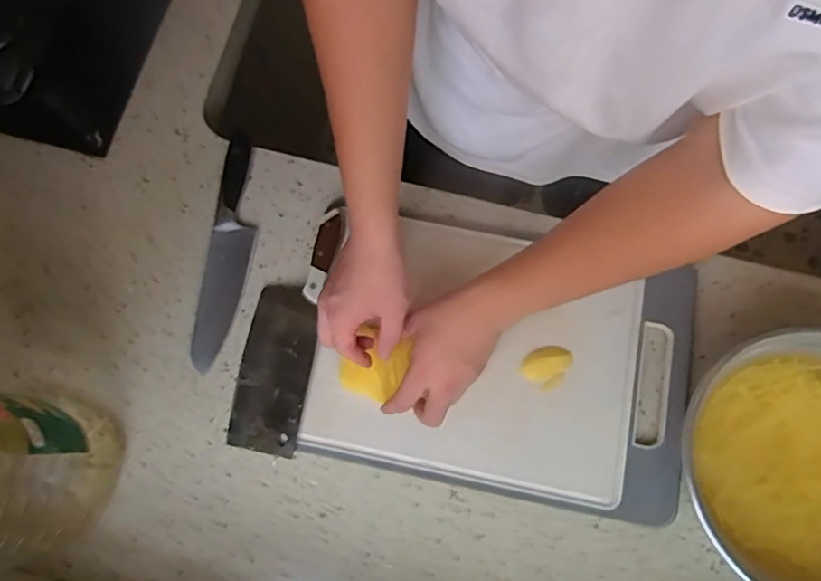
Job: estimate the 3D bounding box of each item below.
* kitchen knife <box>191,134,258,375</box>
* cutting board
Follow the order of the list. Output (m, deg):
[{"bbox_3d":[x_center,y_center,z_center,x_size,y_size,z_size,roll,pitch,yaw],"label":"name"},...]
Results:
[{"bbox_3d":[-0.213,-0.051,0.663,0.050,0.015,0.281,7,77,3],"label":"kitchen knife"},{"bbox_3d":[0.099,0.072,0.618,0.385,0.023,0.285,12,78,4],"label":"cutting board"}]

